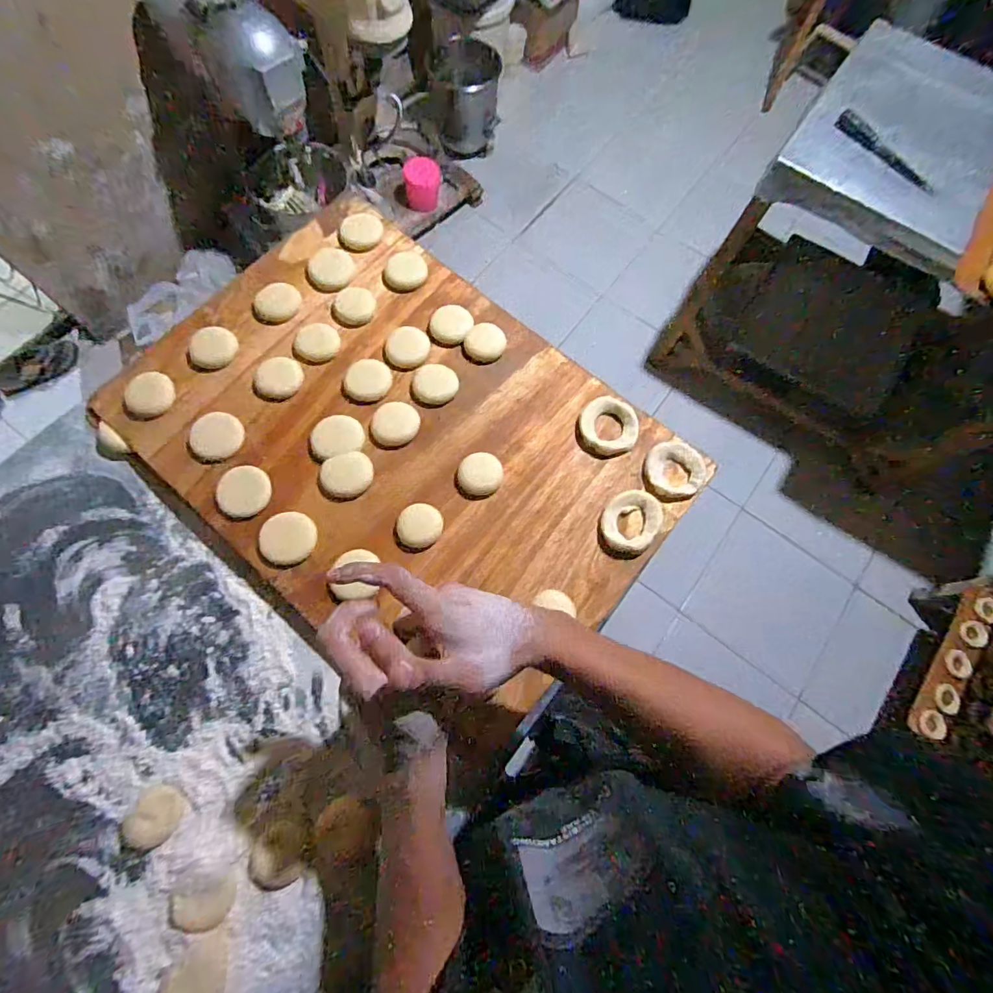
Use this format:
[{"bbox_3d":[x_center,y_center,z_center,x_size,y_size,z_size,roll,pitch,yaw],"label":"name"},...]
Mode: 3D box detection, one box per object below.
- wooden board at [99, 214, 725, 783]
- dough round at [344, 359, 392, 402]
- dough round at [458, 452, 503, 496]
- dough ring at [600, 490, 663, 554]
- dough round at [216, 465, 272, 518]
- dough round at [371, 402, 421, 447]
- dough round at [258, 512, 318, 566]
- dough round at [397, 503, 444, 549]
[{"bbox_3d":[-0.109,-0.069,0.564,0.594,0.026,0.419,39,77,10],"label":"wooden board"},{"bbox_3d":[-0.152,-0.138,0.582,0.052,0.019,0.044,-10,74,-3],"label":"dough round"},{"bbox_3d":[-0.018,-0.025,0.551,0.049,0.012,0.047,0,74,0],"label":"dough round"},{"bbox_3d":[0.145,0.027,0.534,0.061,0.012,0.071,42,78,11],"label":"dough ring"},{"bbox_3d":[-0.275,-0.006,0.534,0.053,0.011,0.057,0,74,0],"label":"dough round"},{"bbox_3d":[-0.117,-0.084,0.568,0.050,0.012,0.055,0,74,0],"label":"dough round"},{"bbox_3d":[-0.220,0.044,0.518,0.054,0.010,0.054,0,74,0],"label":"dough round"},{"bbox_3d":[-0.083,0.031,0.531,0.046,0.018,0.049,0,74,0],"label":"dough round"}]

